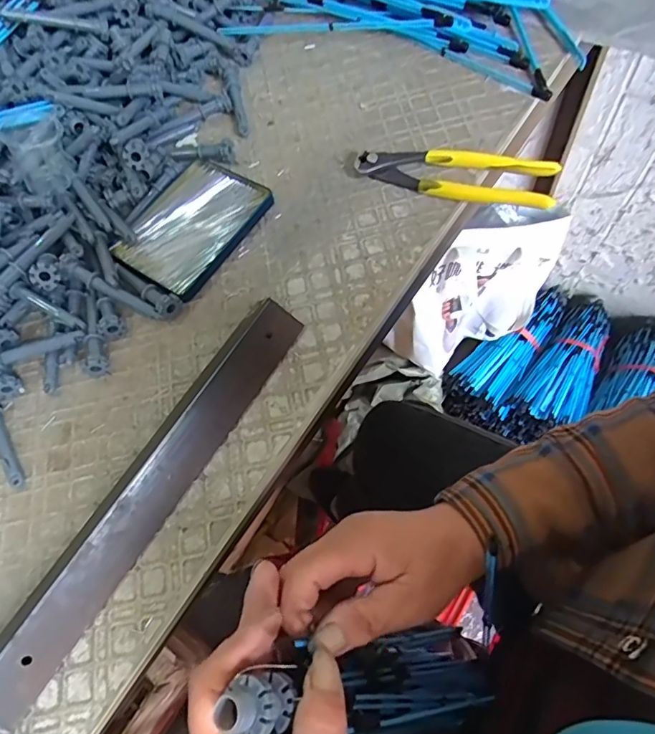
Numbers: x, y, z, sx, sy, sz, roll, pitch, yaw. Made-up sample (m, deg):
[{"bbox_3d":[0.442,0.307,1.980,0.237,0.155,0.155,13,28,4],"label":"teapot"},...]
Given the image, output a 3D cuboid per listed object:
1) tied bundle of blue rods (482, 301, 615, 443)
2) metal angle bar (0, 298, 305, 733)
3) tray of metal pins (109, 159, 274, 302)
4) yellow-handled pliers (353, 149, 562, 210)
[{"bbox_3d":[0.471,0.019,0.982,0.129,0.126,0.319,37,75,21],"label":"tied bundle of blue rods"},{"bbox_3d":[-0.125,0.079,0.338,0.048,0.027,0.311,29,72,18],"label":"metal angle bar"},{"bbox_3d":[-0.126,-0.129,0.447,0.108,0.016,0.132,30,74,21],"label":"tray of metal pins"},{"bbox_3d":[0.106,-0.164,0.417,0.164,0.016,0.045,17,65,19],"label":"yellow-handled pliers"}]

